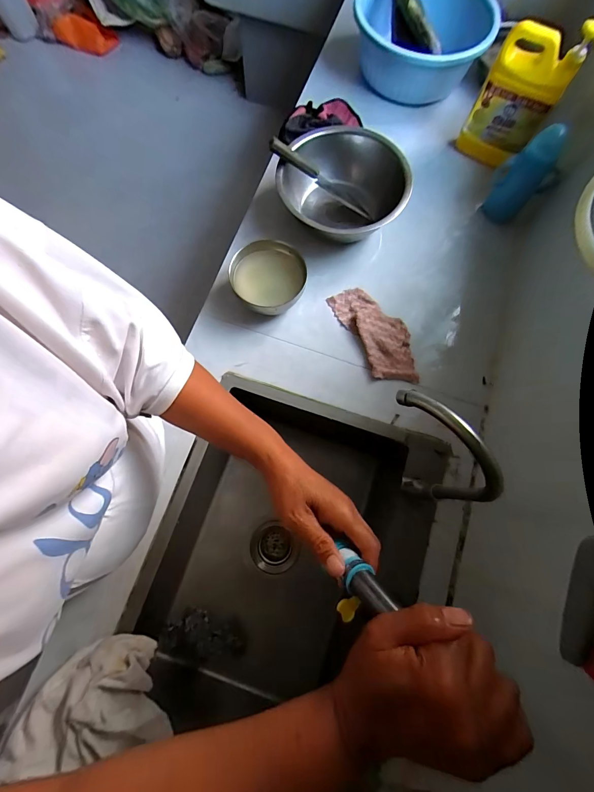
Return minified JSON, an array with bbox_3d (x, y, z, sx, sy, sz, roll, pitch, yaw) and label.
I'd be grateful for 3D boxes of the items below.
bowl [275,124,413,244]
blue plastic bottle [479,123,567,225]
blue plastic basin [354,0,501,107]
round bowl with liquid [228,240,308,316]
[{"bbox_3d":[0.092,-0.424,0.728,0.256,0.130,0.252,0,76,-1],"label":"bowl"},{"bbox_3d":[0.461,-0.441,0.685,0.103,0.183,0.058,41,78,8],"label":"blue plastic bottle"},{"bbox_3d":[0.281,-0.839,0.799,0.271,0.164,0.263,0,76,-1],"label":"blue plastic basin"},{"bbox_3d":[-0.057,-0.231,0.680,0.147,0.080,0.147,0,76,-1],"label":"round bowl with liquid"}]

